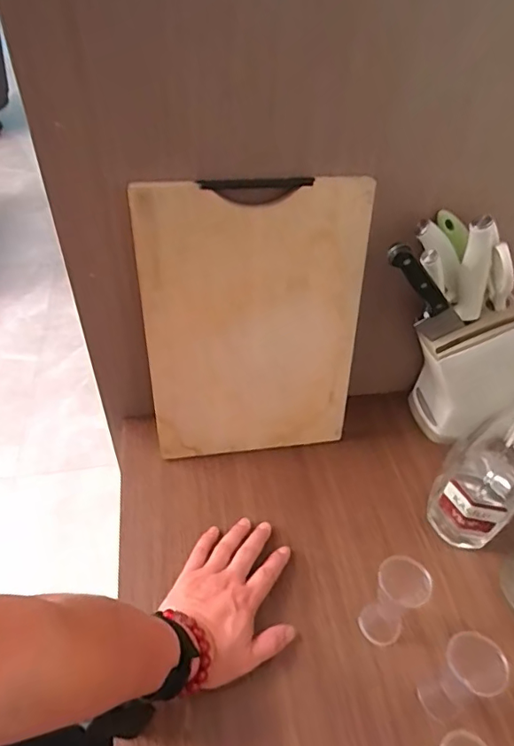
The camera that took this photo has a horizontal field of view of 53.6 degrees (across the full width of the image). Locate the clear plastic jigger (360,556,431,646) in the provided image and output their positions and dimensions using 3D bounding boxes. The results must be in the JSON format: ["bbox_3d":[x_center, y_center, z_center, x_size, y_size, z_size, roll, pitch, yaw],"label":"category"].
[{"bbox_3d":[0.130,0.220,0.487,0.044,0.113,0.037,28,49,23],"label":"clear plastic jigger"}]

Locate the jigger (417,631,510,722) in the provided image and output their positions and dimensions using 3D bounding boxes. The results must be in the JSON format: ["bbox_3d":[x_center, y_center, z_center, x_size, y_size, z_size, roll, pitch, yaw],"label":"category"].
[{"bbox_3d":[0.176,0.266,0.441,0.037,0.109,0.044,-24,50,-25],"label":"jigger"}]

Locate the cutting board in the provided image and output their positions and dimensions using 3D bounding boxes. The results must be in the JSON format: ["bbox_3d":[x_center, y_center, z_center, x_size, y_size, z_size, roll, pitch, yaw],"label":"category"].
[{"bbox_3d":[-0.003,-0.043,0.574,0.236,0.330,0.019,-4,35,-8],"label":"cutting board"}]

